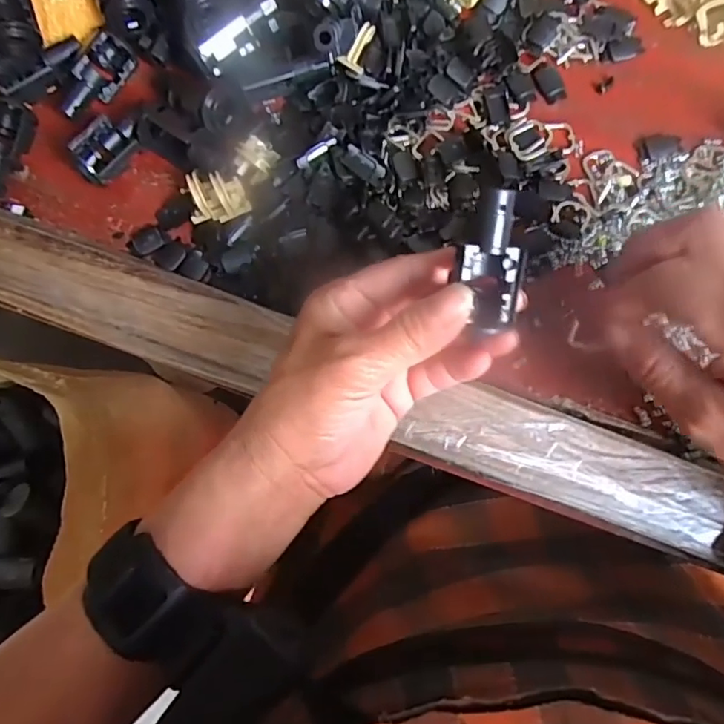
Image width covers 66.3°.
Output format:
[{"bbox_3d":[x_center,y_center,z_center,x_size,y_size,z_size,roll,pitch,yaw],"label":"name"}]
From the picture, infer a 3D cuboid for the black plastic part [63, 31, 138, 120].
[{"bbox_3d":[-0.157,-0.165,0.319,0.022,0.019,0.050,40,86,8],"label":"black plastic part"}]

